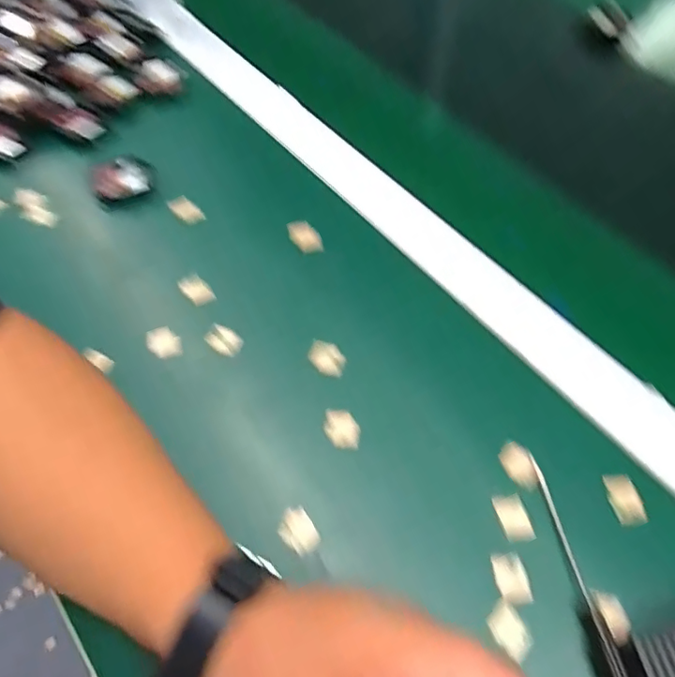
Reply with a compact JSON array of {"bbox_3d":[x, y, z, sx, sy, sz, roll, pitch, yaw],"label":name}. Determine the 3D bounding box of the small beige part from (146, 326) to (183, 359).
[{"bbox_3d":[-0.117,0.003,0.358,0.020,0.007,0.022,-1,60,1],"label":"small beige part"}]

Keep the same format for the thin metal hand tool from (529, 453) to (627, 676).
[{"bbox_3d":[0.126,0.129,0.275,0.008,0.009,0.132,-11,60,-5],"label":"thin metal hand tool"}]

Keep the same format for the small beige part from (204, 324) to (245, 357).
[{"bbox_3d":[-0.076,0.002,0.357,0.021,0.012,0.017,29,65,17],"label":"small beige part"}]

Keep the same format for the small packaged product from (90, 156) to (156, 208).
[{"bbox_3d":[-0.172,-0.130,0.423,0.047,0.007,0.044,-24,62,-12],"label":"small packaged product"}]

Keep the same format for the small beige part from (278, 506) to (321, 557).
[{"bbox_3d":[-0.022,0.108,0.297,0.018,0.013,0.022,-40,67,-19],"label":"small beige part"}]

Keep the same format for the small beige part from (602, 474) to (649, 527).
[{"bbox_3d":[0.161,0.091,0.299,0.015,0.009,0.028,-10,60,-4],"label":"small beige part"}]

